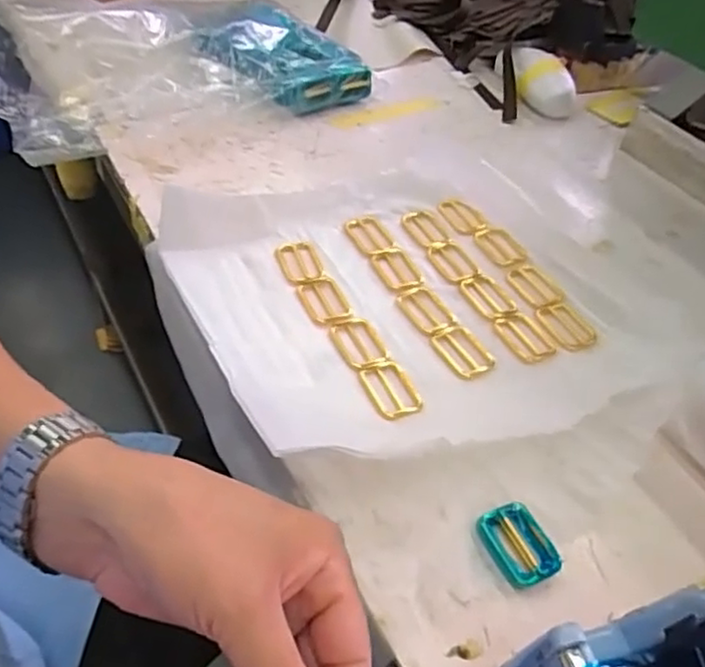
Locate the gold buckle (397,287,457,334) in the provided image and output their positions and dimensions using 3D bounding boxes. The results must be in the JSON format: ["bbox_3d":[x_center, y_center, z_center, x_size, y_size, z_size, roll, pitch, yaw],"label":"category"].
[{"bbox_3d":[0.056,-0.019,0.501,0.029,0.005,0.044,-27,55,-27],"label":"gold buckle"}]

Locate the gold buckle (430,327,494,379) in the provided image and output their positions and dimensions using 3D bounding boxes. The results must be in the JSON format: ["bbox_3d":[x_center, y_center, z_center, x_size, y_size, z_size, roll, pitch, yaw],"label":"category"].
[{"bbox_3d":[0.078,0.012,0.470,0.032,0.004,0.046,-19,52,-21],"label":"gold buckle"}]

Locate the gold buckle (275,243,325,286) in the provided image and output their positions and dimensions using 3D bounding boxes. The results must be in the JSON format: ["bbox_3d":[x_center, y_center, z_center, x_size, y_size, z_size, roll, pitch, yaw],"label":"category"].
[{"bbox_3d":[-0.040,-0.056,0.520,0.032,0.005,0.044,-17,51,-19],"label":"gold buckle"}]

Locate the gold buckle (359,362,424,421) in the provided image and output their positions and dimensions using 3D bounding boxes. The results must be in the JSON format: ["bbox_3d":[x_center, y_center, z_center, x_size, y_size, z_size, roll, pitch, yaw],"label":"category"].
[{"bbox_3d":[0.025,0.036,0.442,0.035,0.004,0.046,-18,51,-20],"label":"gold buckle"}]

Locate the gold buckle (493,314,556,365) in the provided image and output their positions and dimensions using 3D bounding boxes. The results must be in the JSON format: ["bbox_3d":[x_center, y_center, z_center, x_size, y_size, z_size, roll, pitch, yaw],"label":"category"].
[{"bbox_3d":[0.126,0.003,0.484,0.032,0.004,0.046,-20,52,-22],"label":"gold buckle"}]

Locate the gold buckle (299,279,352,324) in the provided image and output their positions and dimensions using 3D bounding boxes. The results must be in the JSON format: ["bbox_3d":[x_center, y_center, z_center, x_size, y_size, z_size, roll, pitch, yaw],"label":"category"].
[{"bbox_3d":[-0.020,-0.024,0.497,0.030,0.004,0.047,-17,51,-19],"label":"gold buckle"}]

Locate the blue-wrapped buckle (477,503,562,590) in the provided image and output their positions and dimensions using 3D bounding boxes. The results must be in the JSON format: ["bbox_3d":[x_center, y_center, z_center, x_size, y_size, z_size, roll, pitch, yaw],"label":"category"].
[{"bbox_3d":[0.092,0.116,0.367,0.030,0.011,0.046,-17,51,-19],"label":"blue-wrapped buckle"}]

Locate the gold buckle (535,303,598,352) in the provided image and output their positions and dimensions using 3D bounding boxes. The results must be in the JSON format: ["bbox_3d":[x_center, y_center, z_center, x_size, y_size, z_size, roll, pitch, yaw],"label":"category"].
[{"bbox_3d":[0.159,-0.005,0.496,0.030,0.004,0.046,-22,52,-23],"label":"gold buckle"}]

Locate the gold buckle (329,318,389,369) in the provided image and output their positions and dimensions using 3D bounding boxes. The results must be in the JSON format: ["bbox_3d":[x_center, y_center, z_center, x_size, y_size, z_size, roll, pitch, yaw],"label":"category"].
[{"bbox_3d":[0.005,0.005,0.470,0.031,0.004,0.043,-18,51,-20],"label":"gold buckle"}]

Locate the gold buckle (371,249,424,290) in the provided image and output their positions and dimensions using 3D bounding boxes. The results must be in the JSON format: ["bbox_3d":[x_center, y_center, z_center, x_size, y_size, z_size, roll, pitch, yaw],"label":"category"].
[{"bbox_3d":[0.037,-0.050,0.524,0.032,0.005,0.042,-12,49,-15],"label":"gold buckle"}]

